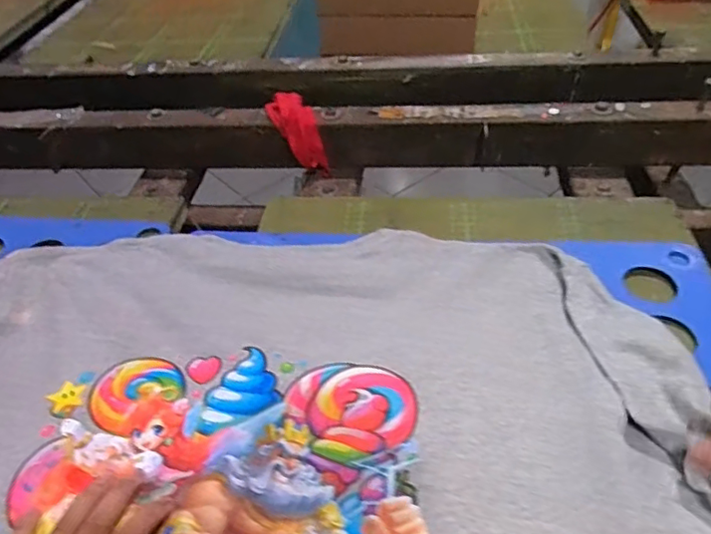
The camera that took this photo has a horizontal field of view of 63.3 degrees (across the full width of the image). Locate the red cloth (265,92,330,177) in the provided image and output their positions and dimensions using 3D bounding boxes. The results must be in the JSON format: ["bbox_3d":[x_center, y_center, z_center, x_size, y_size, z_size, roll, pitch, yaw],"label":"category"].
[{"bbox_3d":[-0.064,-0.154,0.639,0.051,0.043,0.114,-25,80,-22],"label":"red cloth"}]

